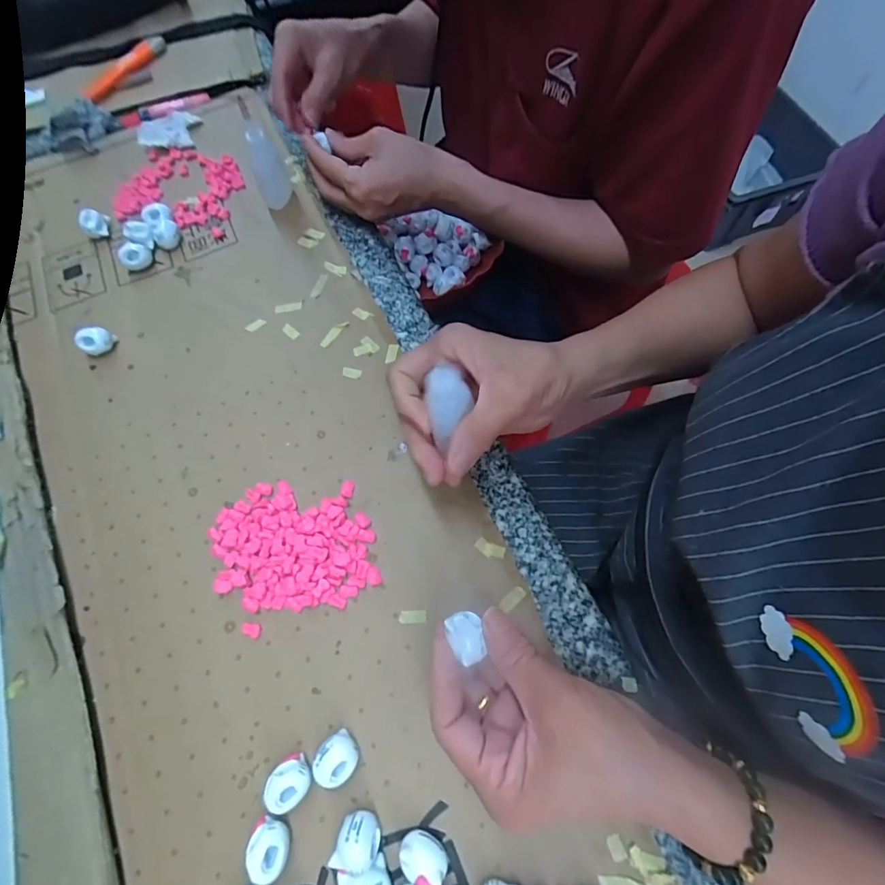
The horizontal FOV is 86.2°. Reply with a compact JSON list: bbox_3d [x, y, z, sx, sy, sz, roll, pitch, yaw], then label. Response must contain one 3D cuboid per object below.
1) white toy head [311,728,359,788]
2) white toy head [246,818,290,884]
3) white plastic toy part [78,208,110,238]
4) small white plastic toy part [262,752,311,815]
[{"bbox_3d":[-0.059,0.176,0.264,0.022,0.018,0.025,35,72,15],"label":"white toy head"},{"bbox_3d":[-0.090,0.214,0.250,0.019,0.019,0.026,5,68,4],"label":"white toy head"},{"bbox_3d":[-0.313,-0.197,0.428,0.020,0.022,0.023,-22,68,-7],"label":"white plastic toy part"},{"bbox_3d":[-0.084,0.187,0.261,0.021,0.019,0.025,32,72,14],"label":"small white plastic toy part"}]

